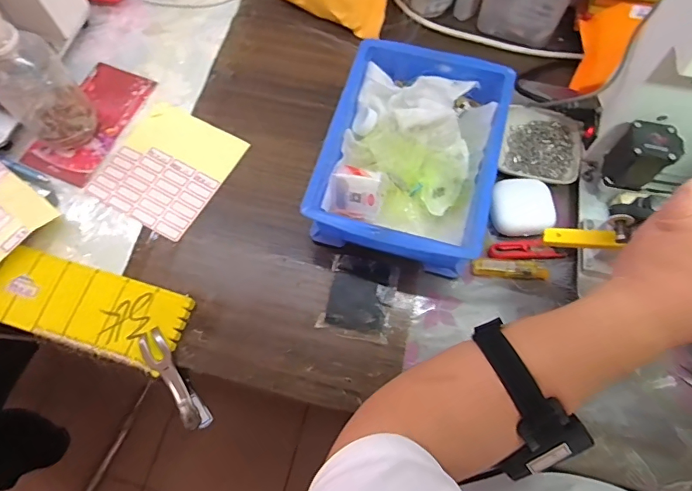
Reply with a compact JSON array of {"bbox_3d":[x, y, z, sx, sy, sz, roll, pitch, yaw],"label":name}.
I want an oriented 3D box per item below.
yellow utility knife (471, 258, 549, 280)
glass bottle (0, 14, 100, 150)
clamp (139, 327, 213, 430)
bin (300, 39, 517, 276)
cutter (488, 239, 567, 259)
[{"bbox_3d":[0.176,0.025,0.502,0.079,0.013,0.017,7,68,4],"label":"yellow utility knife"},{"bbox_3d":[-0.350,-0.193,0.495,0.089,0.203,0.072,42,74,16],"label":"glass bottle"},{"bbox_3d":[-0.171,0.136,0.473,0.023,0.041,0.111,-33,87,-12],"label":"clamp"},{"bbox_3d":[0.076,-0.100,0.523,0.183,0.075,0.242,15,68,7],"label":"bin"},{"bbox_3d":[0.197,0.004,0.507,0.079,0.012,0.022,0,67,1],"label":"cutter"}]

